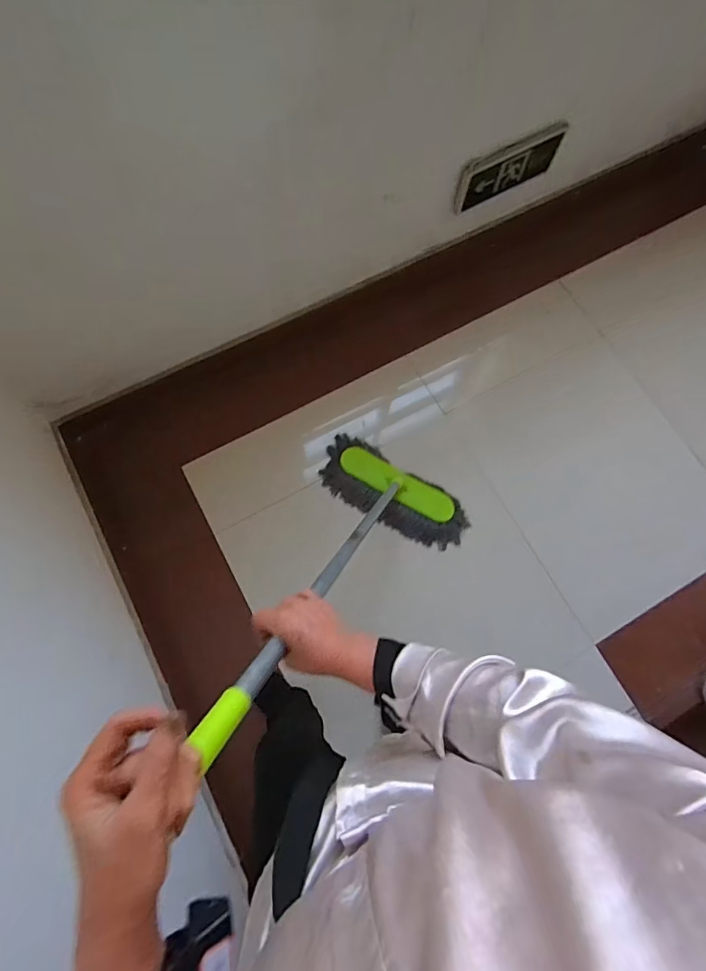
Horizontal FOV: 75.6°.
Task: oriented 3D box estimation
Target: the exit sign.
[{"bbox_3d":[0.470,-0.938,1.348,0.344,0.154,0.033,-27,75,-9],"label":"exit sign"}]

